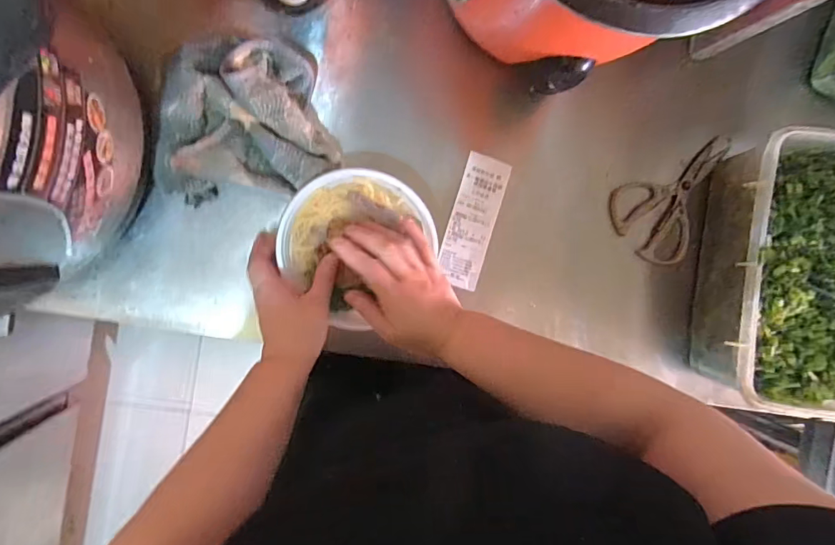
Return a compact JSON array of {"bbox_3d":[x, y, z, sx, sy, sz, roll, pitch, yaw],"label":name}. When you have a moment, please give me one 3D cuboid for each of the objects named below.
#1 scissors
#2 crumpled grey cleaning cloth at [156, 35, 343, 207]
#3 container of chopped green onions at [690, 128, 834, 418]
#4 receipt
[{"bbox_3d":[0.337,-0.087,0.600,0.185,0.016,0.115,-32,97,-5],"label":"scissors"},{"bbox_3d":[-0.179,-0.160,0.478,0.177,0.049,0.153,-7,95,-8],"label":"crumpled grey cleaning cloth"},{"bbox_3d":[0.458,-0.001,0.571,0.224,0.127,0.302,11,92,-9],"label":"container of chopped green onions"},{"bbox_3d":[0.066,-0.061,0.557,0.053,0.010,0.156,16,91,-9],"label":"receipt"}]

